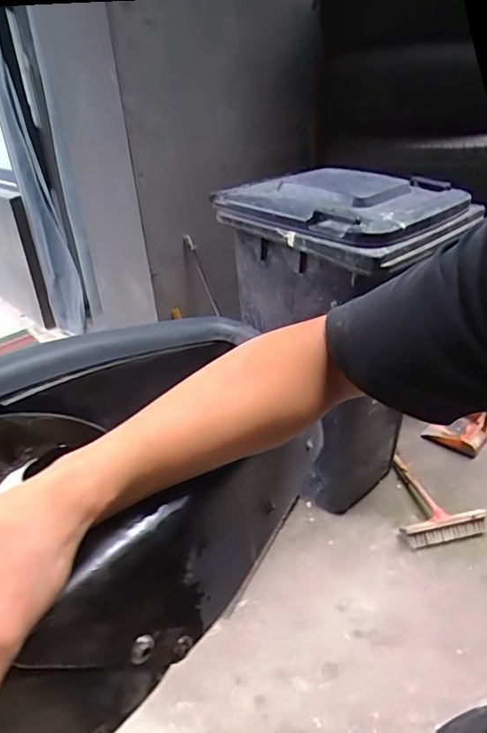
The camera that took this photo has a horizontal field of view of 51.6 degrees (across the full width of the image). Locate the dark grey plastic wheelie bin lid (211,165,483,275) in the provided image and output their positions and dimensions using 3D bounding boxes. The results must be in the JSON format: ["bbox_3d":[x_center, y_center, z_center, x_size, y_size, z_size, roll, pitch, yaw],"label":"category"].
[{"bbox_3d":[0.275,-0.434,1.375,0.492,0.145,0.552,-29,38,-35],"label":"dark grey plastic wheelie bin lid"}]

